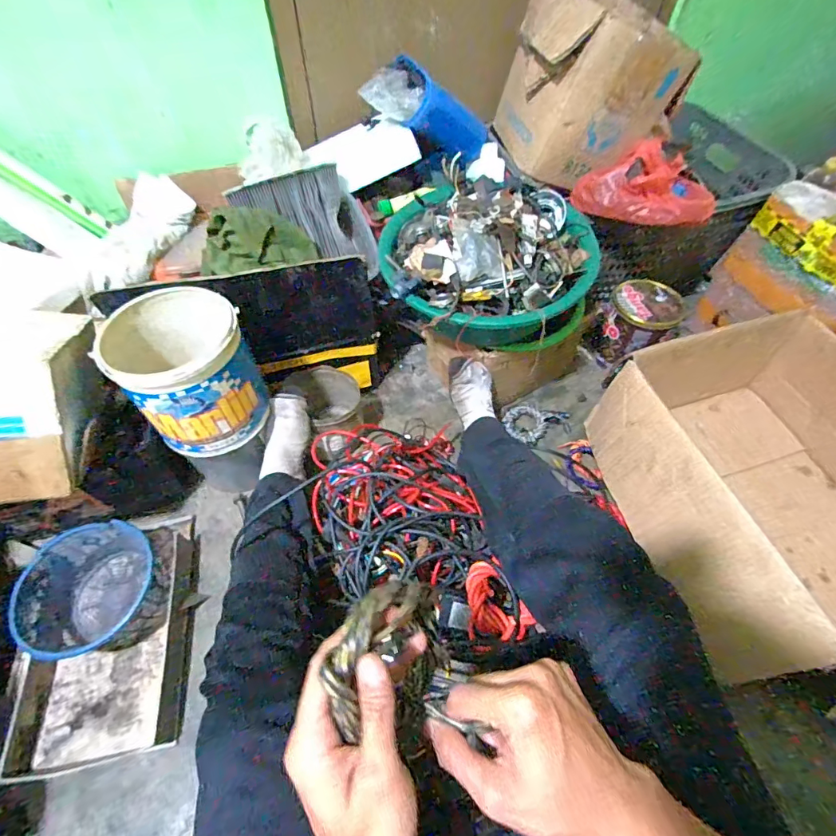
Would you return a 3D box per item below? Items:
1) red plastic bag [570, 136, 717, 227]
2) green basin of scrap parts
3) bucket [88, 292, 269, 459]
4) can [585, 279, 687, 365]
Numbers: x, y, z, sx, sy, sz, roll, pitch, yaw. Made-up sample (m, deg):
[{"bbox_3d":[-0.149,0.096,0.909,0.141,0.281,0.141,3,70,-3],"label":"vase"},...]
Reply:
[{"bbox_3d":[0.396,-0.408,0.767,0.223,0.089,0.147,21,57,14],"label":"red plastic bag"},{"bbox_3d":[0.121,-0.268,0.763,0.321,0.201,0.316,0,55,0],"label":"green basin of scrap parts"},{"bbox_3d":[-0.345,-0.071,0.683,0.179,0.187,0.188,-21,57,-14],"label":"bucket"},{"bbox_3d":[0.481,-0.209,0.988,0.139,0.128,0.147,0,55,0],"label":"can"}]

